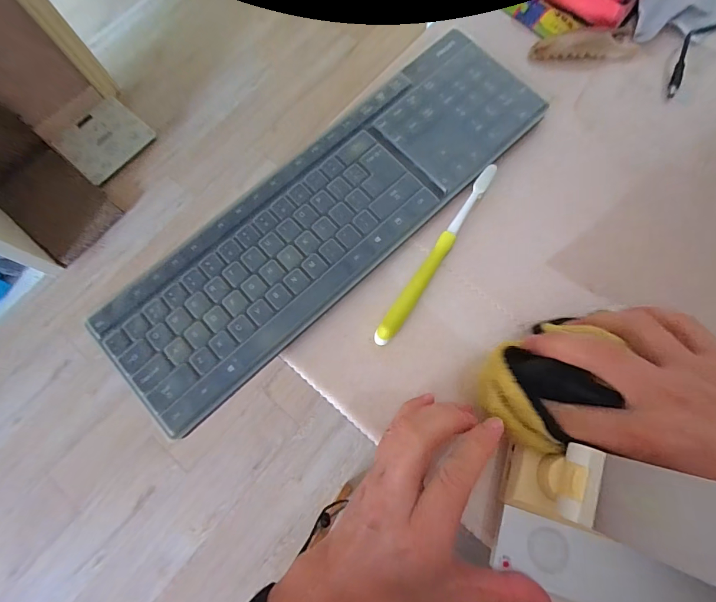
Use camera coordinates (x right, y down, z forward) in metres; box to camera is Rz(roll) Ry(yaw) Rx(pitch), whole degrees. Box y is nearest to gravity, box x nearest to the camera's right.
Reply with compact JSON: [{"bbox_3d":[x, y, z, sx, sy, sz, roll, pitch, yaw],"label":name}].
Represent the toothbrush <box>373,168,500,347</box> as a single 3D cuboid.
[{"bbox_3d":[0.069,-0.040,0.321,0.016,0.018,0.181,33,77,10],"label":"toothbrush"}]

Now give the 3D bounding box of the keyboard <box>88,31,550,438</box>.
[{"bbox_3d":[-0.023,-0.079,0.323,0.413,0.017,0.126,-42,81,-11],"label":"keyboard"}]

